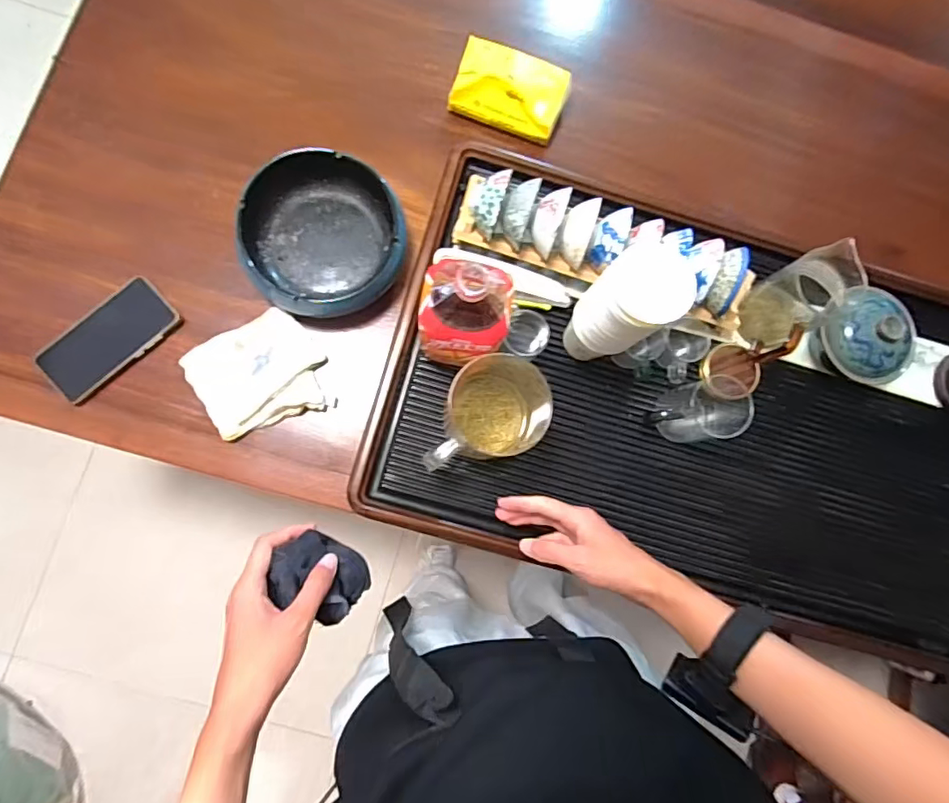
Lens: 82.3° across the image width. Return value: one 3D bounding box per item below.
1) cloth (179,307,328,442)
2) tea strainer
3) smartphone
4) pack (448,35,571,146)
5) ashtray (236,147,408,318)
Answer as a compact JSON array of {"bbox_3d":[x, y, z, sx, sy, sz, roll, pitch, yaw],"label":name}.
[{"bbox_3d":[-0.266,-0.032,0.675,0.149,0.019,0.132,-31,87,-9],"label":"cloth"},{"bbox_3d":[0.335,-0.045,0.654,0.081,0.101,0.069,-15,84,-8],"label":"tea strainer"},{"bbox_3d":[-0.450,-0.077,0.668,0.161,0.018,0.078,-41,88,-10],"label":"smartphone"},{"bbox_3d":[0.049,-0.423,0.740,0.146,0.062,0.087,20,81,-3],"label":"pack"},{"bbox_3d":[-0.185,-0.208,0.678,0.194,0.062,0.205,1,82,-6],"label":"ashtray"}]

